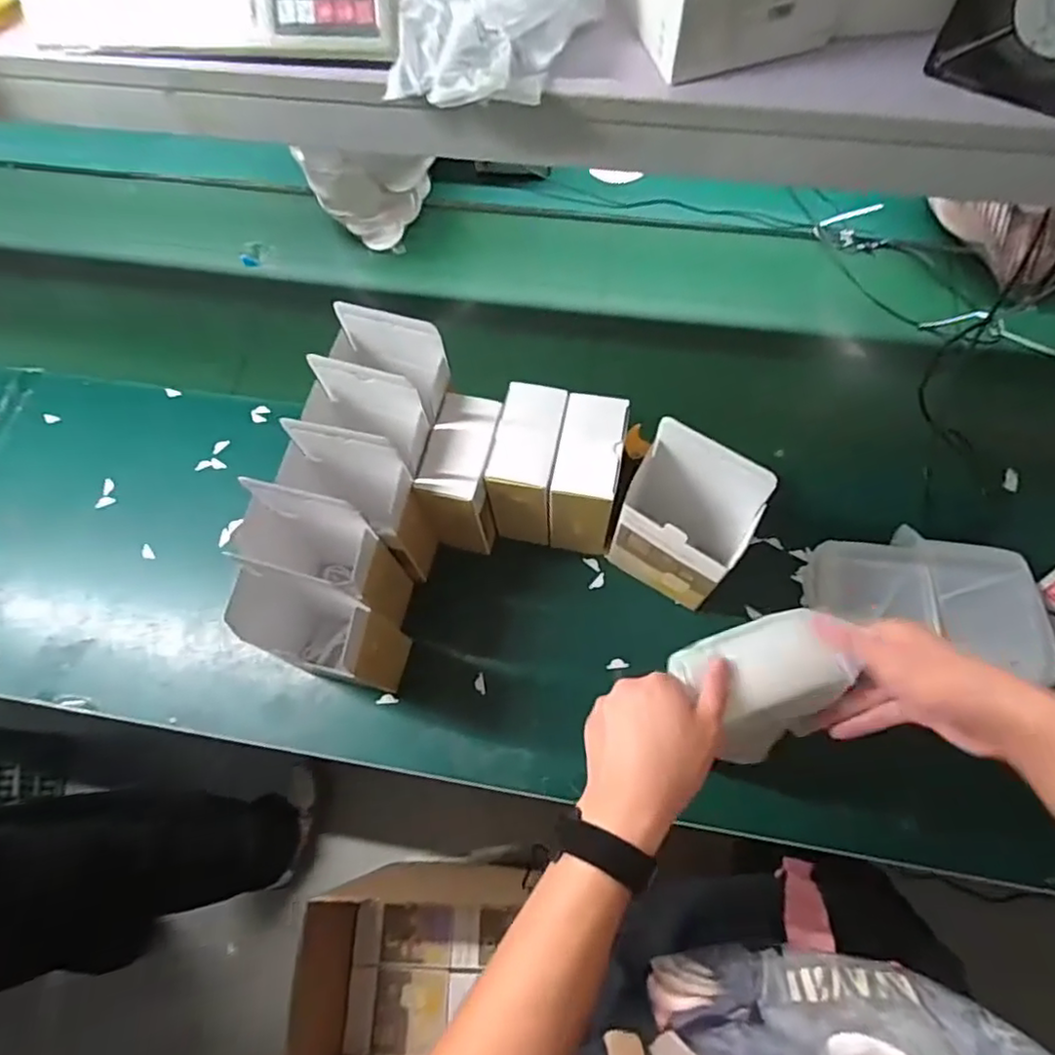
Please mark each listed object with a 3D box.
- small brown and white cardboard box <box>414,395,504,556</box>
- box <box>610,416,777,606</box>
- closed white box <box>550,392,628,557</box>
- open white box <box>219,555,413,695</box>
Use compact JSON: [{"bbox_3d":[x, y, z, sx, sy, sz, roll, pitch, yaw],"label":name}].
[{"bbox_3d":[-0.068,-0.057,0.733,0.070,0.163,0.119,12,69,8],"label":"small brown and white cardboard box"},{"bbox_3d":[0.159,-0.003,0.663,0.125,0.228,0.078,29,72,13],"label":"box"},{"bbox_3d":[0.071,-0.051,0.725,0.071,0.159,0.131,11,69,7],"label":"closed white box"},{"bbox_3d":[-0.210,0.112,0.661,0.126,0.195,0.070,16,70,9],"label":"open white box"}]

